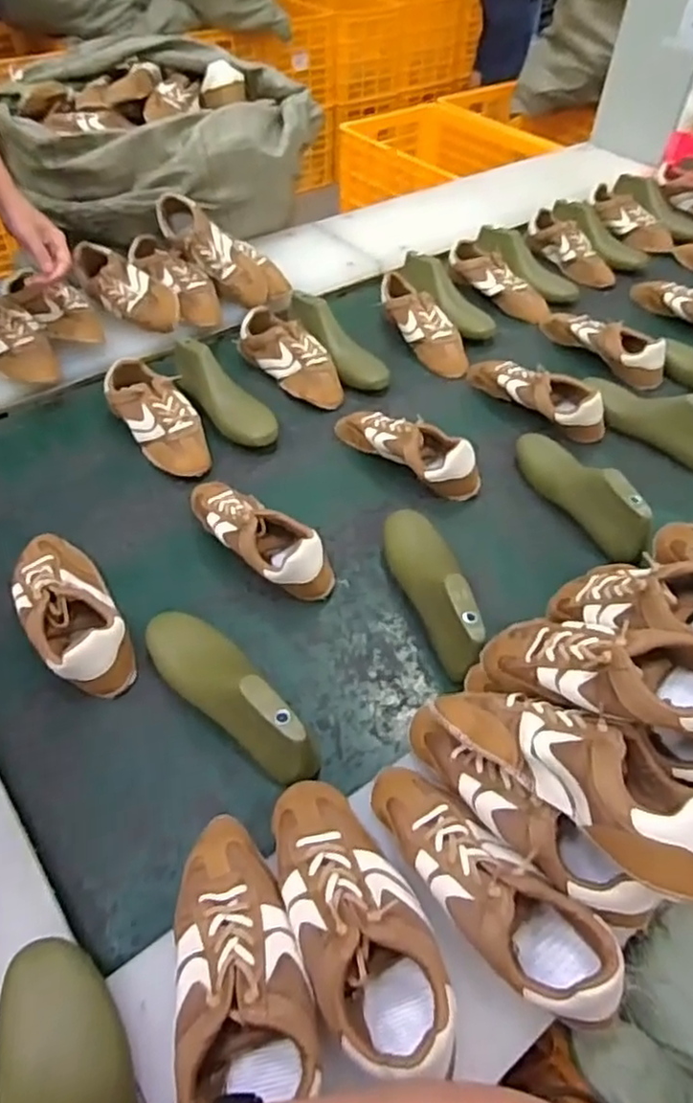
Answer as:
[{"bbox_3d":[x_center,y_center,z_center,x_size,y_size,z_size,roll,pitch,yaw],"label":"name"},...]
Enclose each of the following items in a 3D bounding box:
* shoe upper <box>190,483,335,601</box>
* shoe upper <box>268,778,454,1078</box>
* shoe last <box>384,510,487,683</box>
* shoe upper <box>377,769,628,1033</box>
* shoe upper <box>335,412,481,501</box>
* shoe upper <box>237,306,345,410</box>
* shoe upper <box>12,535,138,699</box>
[{"bbox_3d":[-0.123,-0.025,0.902,0.250,0.076,0.086,35,57,26],"label":"shoe upper"},{"bbox_3d":[0.010,0.292,0.553,0.106,0.076,0.228,-19,52,-17],"label":"shoe upper"},{"bbox_3d":[0.105,0.033,0.845,0.077,0.091,0.262,-7,49,-7],"label":"shoe last"},{"bbox_3d":[0.110,0.279,0.578,0.082,0.072,0.239,-36,58,-28],"label":"shoe upper"},{"bbox_3d":[0.089,-0.162,1.029,0.252,0.071,0.079,32,56,24],"label":"shoe upper"},{"bbox_3d":[-0.091,-0.334,1.176,0.095,0.070,0.243,-35,58,-27],"label":"shoe upper"},{"bbox_3d":[-0.331,0.067,0.811,0.100,0.069,0.236,-24,53,-20],"label":"shoe upper"}]

